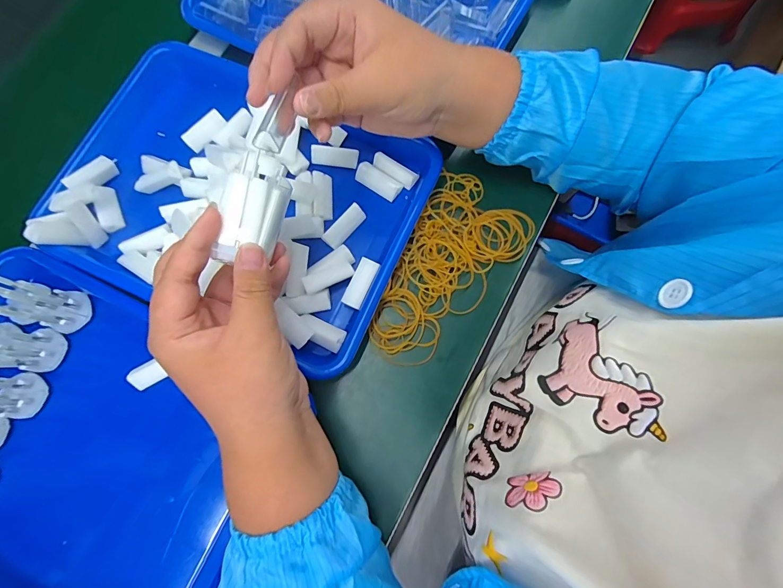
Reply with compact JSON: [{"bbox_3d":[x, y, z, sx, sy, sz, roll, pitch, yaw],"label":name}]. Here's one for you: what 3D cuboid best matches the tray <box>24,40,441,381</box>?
[{"bbox_3d":[-0.145,-0.096,0.356,0.328,0.039,0.237,23,78,7],"label":"tray"}]

